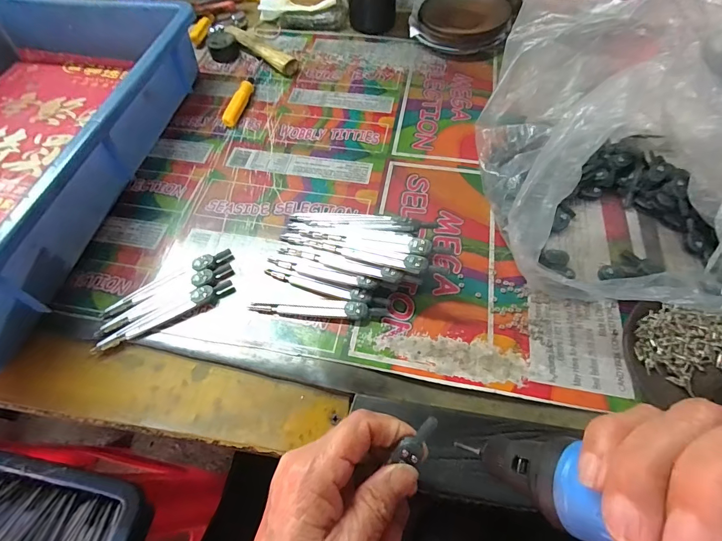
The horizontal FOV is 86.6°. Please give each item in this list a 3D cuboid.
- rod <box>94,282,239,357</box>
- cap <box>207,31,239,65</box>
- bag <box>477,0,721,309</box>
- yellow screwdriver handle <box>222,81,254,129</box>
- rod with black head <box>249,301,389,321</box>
[{"bbox_3d":[-0.160,0.035,0.313,0.111,0.008,0.015,-26,62,-13],"label":"rod"},{"bbox_3d":[-0.183,-0.298,0.510,0.037,0.023,0.040,-15,60,-8],"label":"cap"},{"bbox_3d":[0.234,-0.117,0.337,0.246,0.111,0.312,17,61,11],"label":"bag"},{"bbox_3d":[-0.144,-0.197,0.451,0.014,0.017,0.072,11,60,8],"label":"yellow screwdriver handle"},{"bbox_3d":[-0.035,0.032,0.311,0.112,0.008,0.013,2,59,3],"label":"rod with black head"}]

